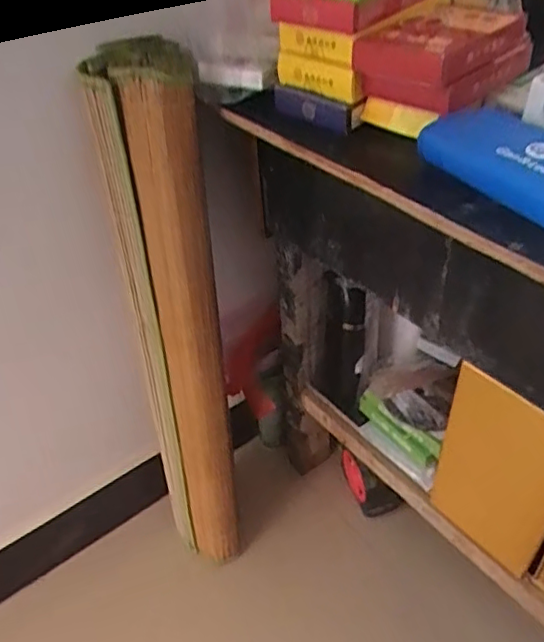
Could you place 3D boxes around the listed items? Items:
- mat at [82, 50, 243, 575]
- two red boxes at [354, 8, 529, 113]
[{"bbox_3d":[-0.126,0.061,0.836,0.119,0.771,0.118,-7,39,-8],"label":"mat"},{"bbox_3d":[0.155,-0.238,0.548,0.148,0.059,0.094,-32,48,-34],"label":"two red boxes"}]

